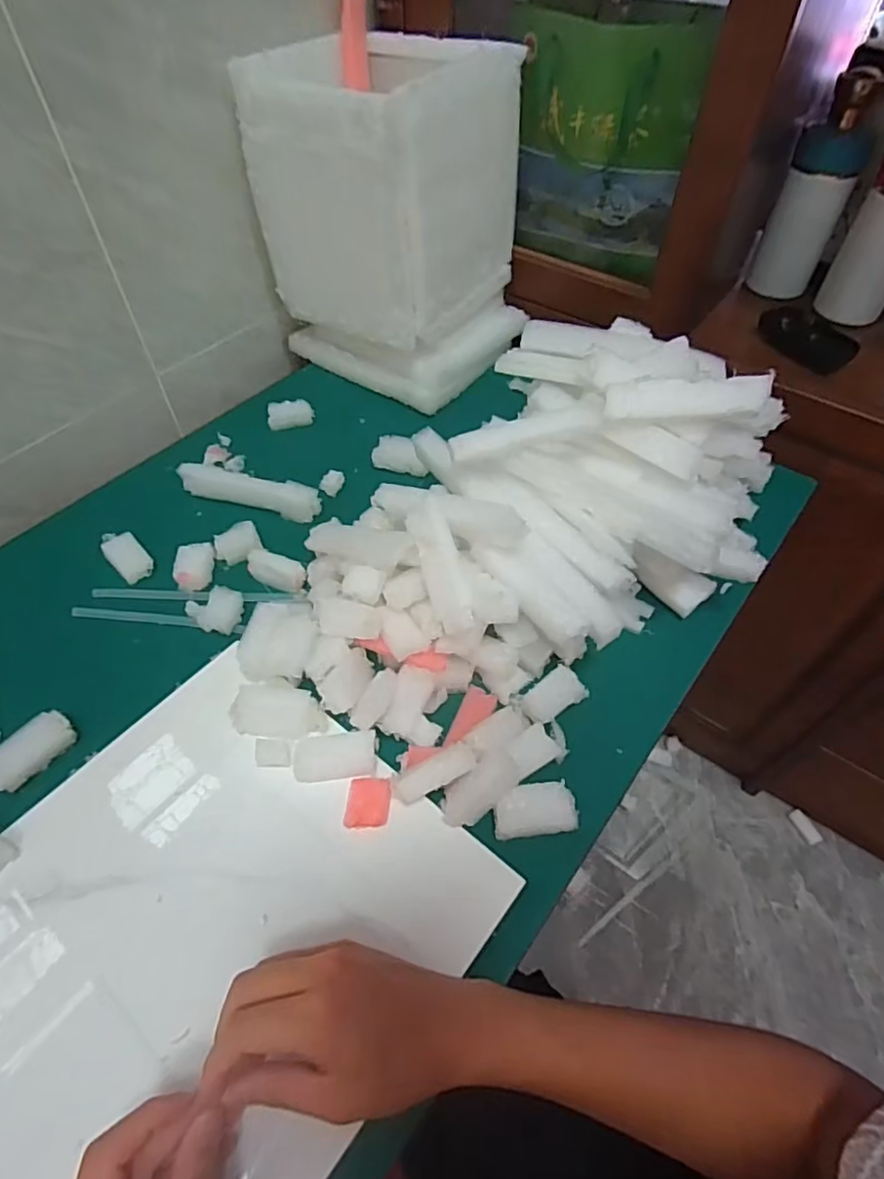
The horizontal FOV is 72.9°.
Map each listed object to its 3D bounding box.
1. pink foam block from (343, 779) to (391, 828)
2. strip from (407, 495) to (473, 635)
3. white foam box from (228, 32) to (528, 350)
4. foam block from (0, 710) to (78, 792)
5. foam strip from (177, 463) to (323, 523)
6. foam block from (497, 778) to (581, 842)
[{"bbox_3d":[-0.052,0.148,0.418,0.030,0.004,0.033,2,53,1],"label":"pink foam block"},{"bbox_3d":[0.000,-0.018,0.464,0.026,0.021,0.106,-15,86,-13],"label":"strip"},{"bbox_3d":[-0.058,-0.429,0.645,0.219,0.230,0.175,25,56,17],"label":"white foam box"},{"bbox_3d":[-0.305,0.119,0.439,0.027,0.020,0.062,35,60,23],"label":"foam block"},{"bbox_3d":[-0.199,-0.103,0.617,0.153,0.021,0.032,14,54,10],"label":"foam strip"},{"bbox_3d":[0.067,0.156,0.422,0.058,0.019,0.031,-5,53,-4],"label":"foam block"}]

